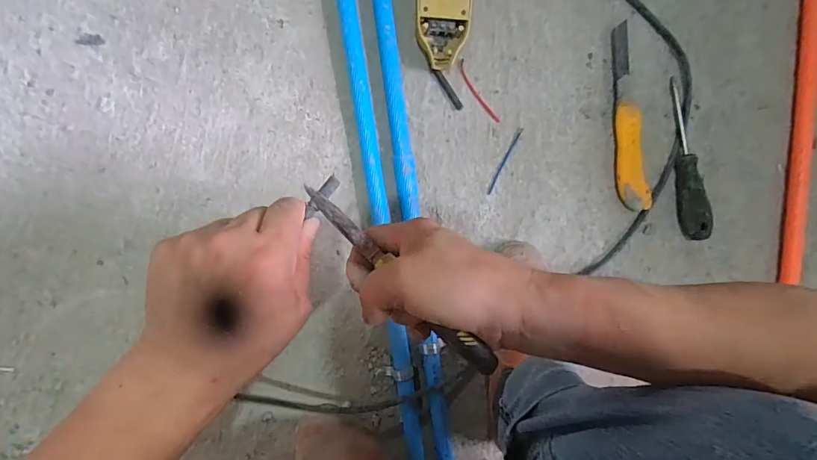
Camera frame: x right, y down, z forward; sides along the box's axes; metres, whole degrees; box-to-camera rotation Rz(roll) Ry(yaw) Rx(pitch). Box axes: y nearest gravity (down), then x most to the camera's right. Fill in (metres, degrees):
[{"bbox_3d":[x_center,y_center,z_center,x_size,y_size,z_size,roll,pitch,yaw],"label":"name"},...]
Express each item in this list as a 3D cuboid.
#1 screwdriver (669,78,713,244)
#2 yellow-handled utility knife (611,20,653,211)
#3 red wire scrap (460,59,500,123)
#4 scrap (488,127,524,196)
[{"bbox_3d":[0.355,-0.087,0.546,0.028,0.037,0.201,-12,95,-8],"label":"screwdriver"},{"bbox_3d":[0.273,-0.136,0.535,0.036,0.025,0.223,-9,95,-9],"label":"yellow-handled utility knife"},{"bbox_3d":[0.083,-0.164,0.516,0.013,0.004,0.084,-35,98,-6],"label":"red wire scrap"},{"bbox_3d":[0.117,-0.084,0.526,0.006,0.004,0.087,27,89,-10],"label":"scrap"}]

